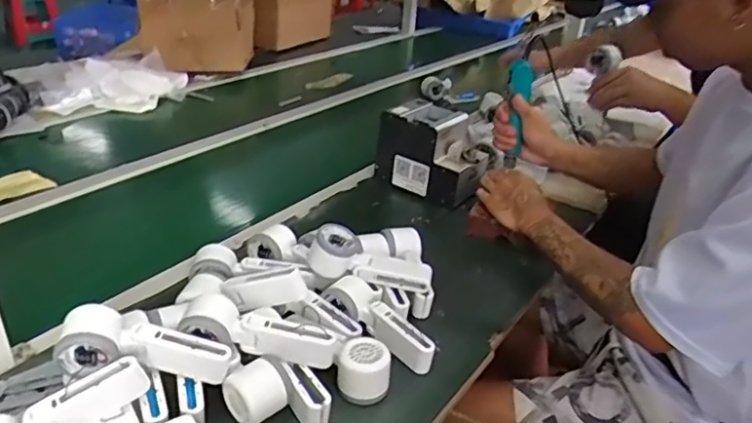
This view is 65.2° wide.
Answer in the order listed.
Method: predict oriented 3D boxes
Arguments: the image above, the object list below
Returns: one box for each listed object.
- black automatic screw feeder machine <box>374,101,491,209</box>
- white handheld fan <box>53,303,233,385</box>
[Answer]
[{"bbox_3d":[0.115,-0.119,1.130,0.186,0.138,0.130,21,32,26],"label":"black automatic screw feeder machine"},{"bbox_3d":[-0.233,0.142,0.602,0.168,0.053,0.052,14,27,-13],"label":"white handheld fan"}]

